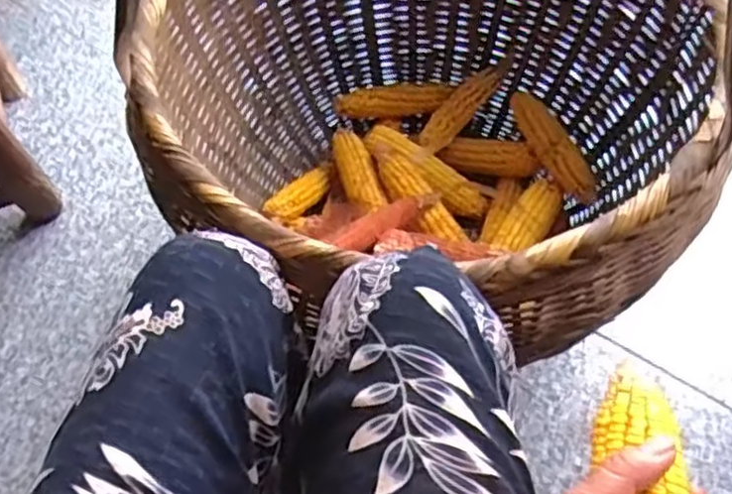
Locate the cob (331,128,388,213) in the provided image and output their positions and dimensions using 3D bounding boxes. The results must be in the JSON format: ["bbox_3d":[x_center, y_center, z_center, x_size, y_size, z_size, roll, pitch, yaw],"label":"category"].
[{"bbox_3d":[-0.011,-0.088,0.850,0.045,0.034,0.107,-28,79,9],"label":"cob"}]

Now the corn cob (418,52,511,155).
[{"bbox_3d":[0.119,-0.172,0.876,0.039,0.039,0.149,40,82,20],"label":"corn cob"}]

